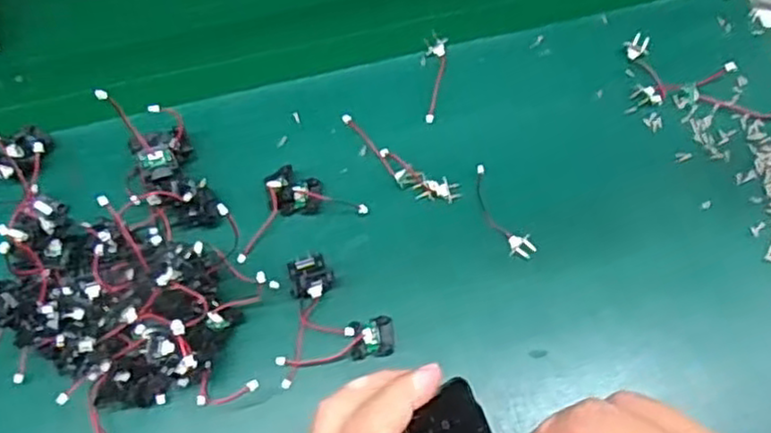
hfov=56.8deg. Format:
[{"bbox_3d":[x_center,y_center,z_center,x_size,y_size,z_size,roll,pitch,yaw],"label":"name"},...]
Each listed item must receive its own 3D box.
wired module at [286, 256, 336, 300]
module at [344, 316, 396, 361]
[{"bbox_3d":[-0.042,0.033,0.403,0.025,0.015,0.025,-11,70,-4],"label":"wired module"},{"bbox_3d":[-0.007,0.067,0.395,0.026,0.007,0.021,-11,70,-4],"label":"module"}]

